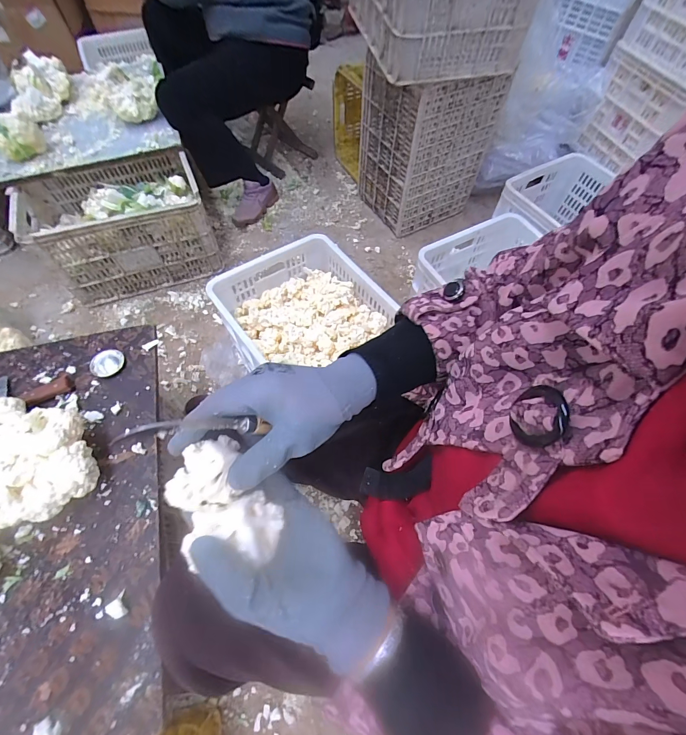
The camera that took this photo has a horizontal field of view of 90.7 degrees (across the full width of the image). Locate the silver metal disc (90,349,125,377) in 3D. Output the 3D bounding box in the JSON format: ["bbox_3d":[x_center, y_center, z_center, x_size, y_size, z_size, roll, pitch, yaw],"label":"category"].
[{"bbox_3d":[-0.503,-0.010,0.725,0.060,0.015,0.061,1,61,-1],"label":"silver metal disc"}]

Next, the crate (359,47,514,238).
[{"bbox_3d":[0.290,-0.804,1.220,0.367,0.485,0.378,-24,63,-12],"label":"crate"}]

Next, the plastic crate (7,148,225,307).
[{"bbox_3d":[-0.728,-0.487,1.154,0.516,0.284,0.378,-19,63,-12],"label":"plastic crate"}]

